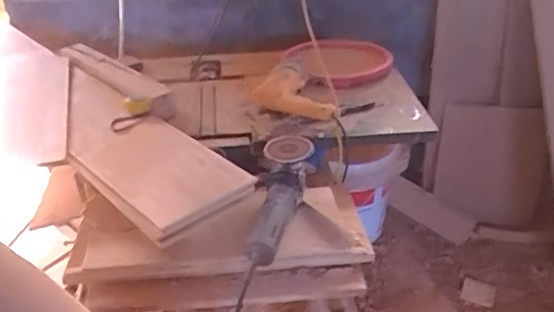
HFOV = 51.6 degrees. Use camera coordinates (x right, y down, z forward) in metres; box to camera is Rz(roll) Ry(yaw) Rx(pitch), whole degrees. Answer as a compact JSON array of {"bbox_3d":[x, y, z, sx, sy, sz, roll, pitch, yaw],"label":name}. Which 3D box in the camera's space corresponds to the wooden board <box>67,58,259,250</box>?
[{"bbox_3d":[-0.326,-0.045,1.161,0.212,0.025,0.643,-28,41,-34],"label":"wooden board"}]

